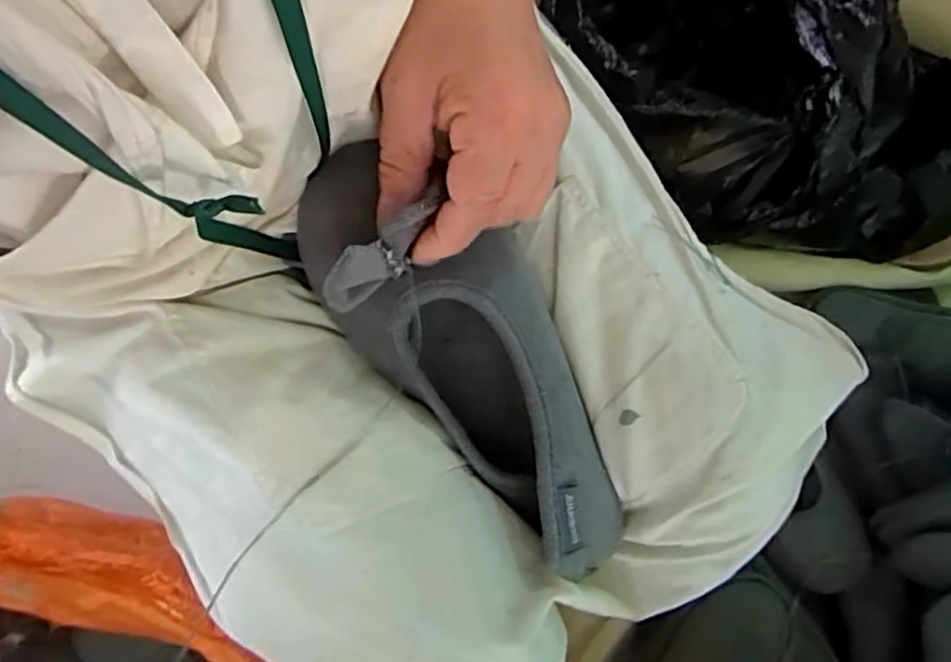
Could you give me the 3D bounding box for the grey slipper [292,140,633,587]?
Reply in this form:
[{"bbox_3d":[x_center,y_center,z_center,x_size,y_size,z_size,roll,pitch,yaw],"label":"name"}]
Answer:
[{"bbox_3d":[0.004,0.013,0.321,0.085,0.069,0.229,-39,96,-6],"label":"grey slipper"}]

